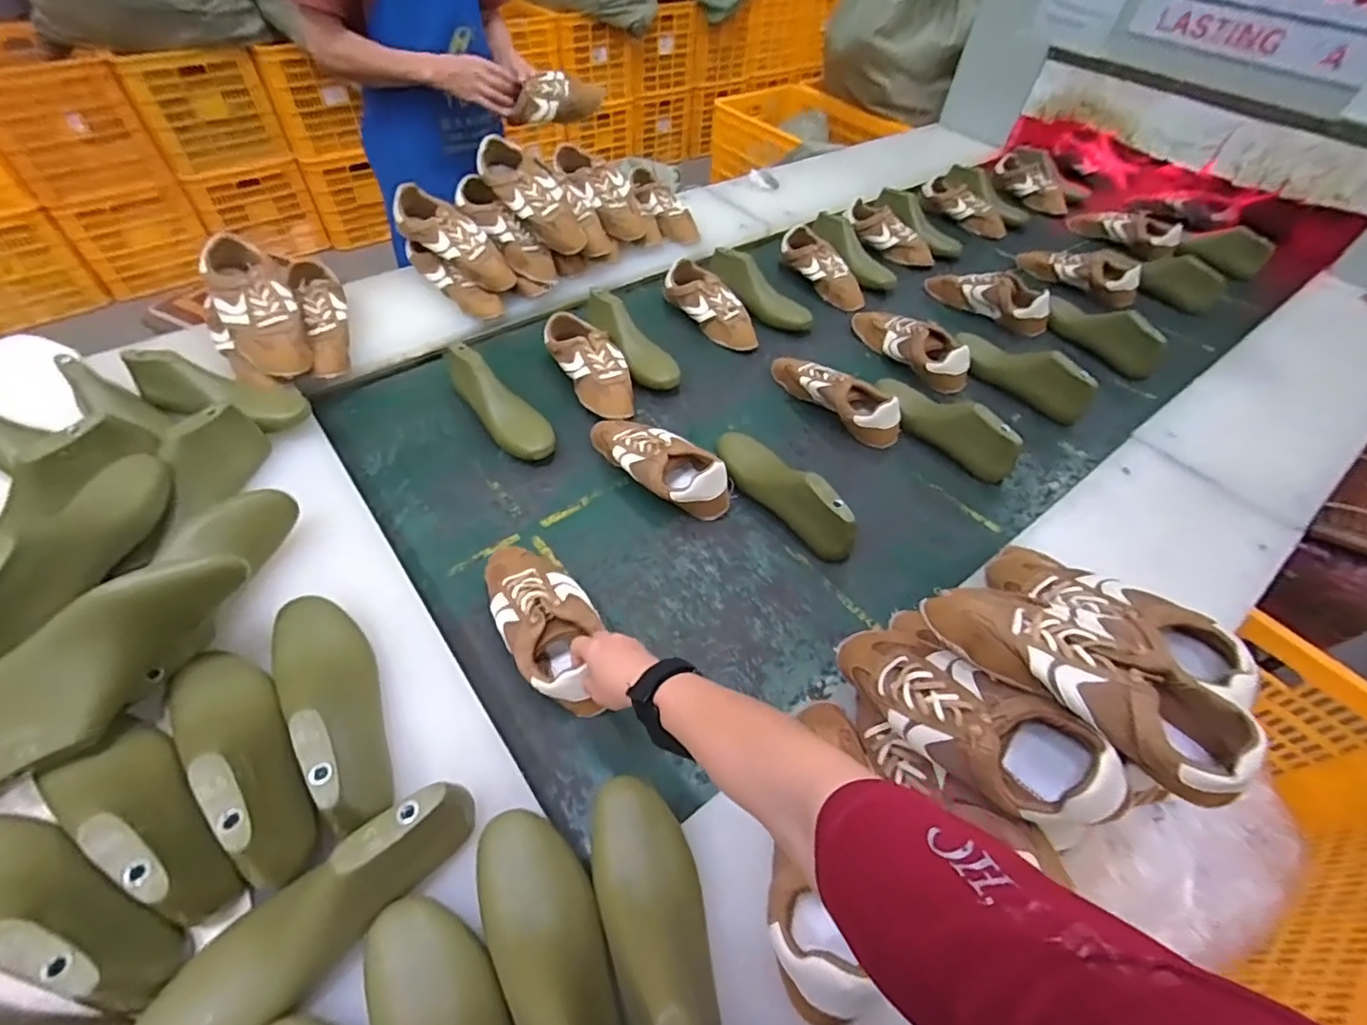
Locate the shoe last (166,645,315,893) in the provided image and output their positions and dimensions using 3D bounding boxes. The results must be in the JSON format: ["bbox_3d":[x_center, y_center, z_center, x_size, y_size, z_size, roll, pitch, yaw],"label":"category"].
[{"bbox_3d":[-0.399,0.211,0.514,0.079,0.088,0.252,-36,50,-27],"label":"shoe last"}]

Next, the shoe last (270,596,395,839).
[{"bbox_3d":[-0.338,0.164,0.541,0.086,0.079,0.256,-30,60,-25],"label":"shoe last"}]

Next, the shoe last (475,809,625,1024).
[{"bbox_3d":[-0.092,0.348,0.426,0.081,0.082,0.247,-22,44,-20],"label":"shoe last"}]

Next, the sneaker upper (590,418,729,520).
[{"bbox_3d":[-0.040,-0.077,0.841,0.096,0.066,0.238,-37,62,-28],"label":"sneaker upper"}]

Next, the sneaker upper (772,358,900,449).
[{"bbox_3d":[0.250,-0.203,0.954,0.068,0.073,0.245,-35,62,-27],"label":"sneaker upper"}]

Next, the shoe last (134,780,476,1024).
[{"bbox_3d":[-0.280,0.309,0.441,0.251,0.088,0.072,-34,61,-26],"label":"shoe last"}]

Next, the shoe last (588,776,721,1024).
[{"bbox_3d":[-0.017,0.320,0.438,0.080,0.074,0.230,-14,54,-14],"label":"shoe last"}]

